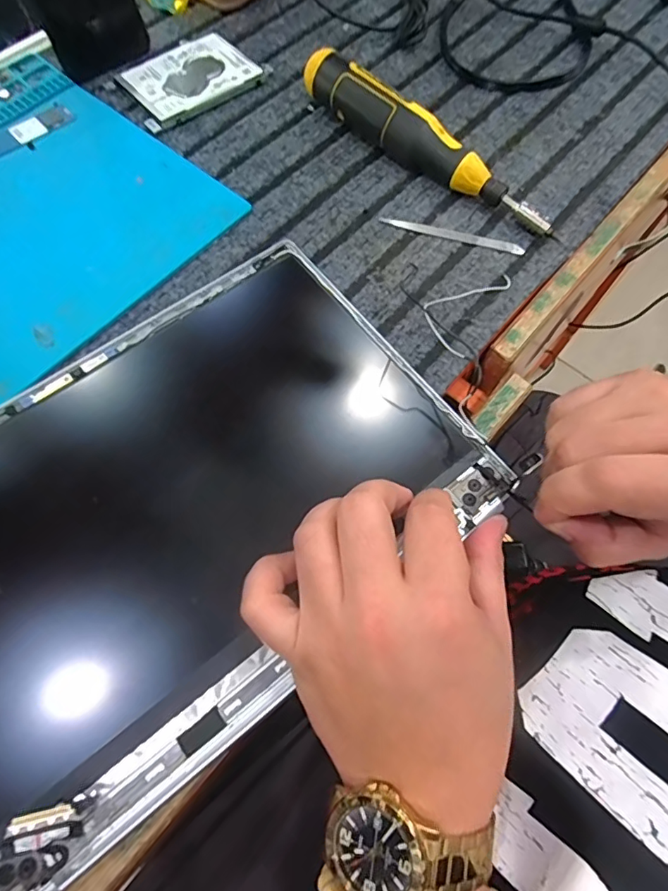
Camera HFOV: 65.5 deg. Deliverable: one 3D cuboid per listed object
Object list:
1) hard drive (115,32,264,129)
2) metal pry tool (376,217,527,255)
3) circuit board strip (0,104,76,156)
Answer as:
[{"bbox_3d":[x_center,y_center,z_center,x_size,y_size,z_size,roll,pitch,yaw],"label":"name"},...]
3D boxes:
[{"bbox_3d":[-0.114,-0.293,0.414,0.097,0.010,0.072,-35,73,-15],"label":"hard drive"},{"bbox_3d":[0.083,-0.149,0.366,0.102,0.004,0.008,16,68,4],"label":"metal pry tool"},{"bbox_3d":[-0.232,-0.233,0.386,0.079,0.004,0.023,-40,74,-16],"label":"circuit board strip"}]

